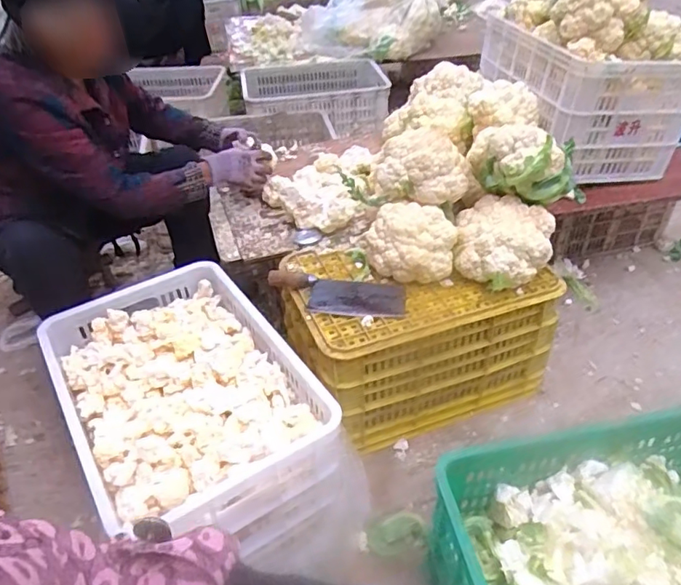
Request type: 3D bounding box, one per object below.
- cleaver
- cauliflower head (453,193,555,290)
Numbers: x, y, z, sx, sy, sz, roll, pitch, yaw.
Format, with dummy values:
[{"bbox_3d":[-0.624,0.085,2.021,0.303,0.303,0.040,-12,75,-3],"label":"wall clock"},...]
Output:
[{"bbox_3d":[-0.009,0.007,1.043,0.258,0.027,0.107,2,40,4],"label":"cleaver"},{"bbox_3d":[0.313,-0.091,1.076,0.176,0.126,0.167,0,40,0],"label":"cauliflower head"}]

